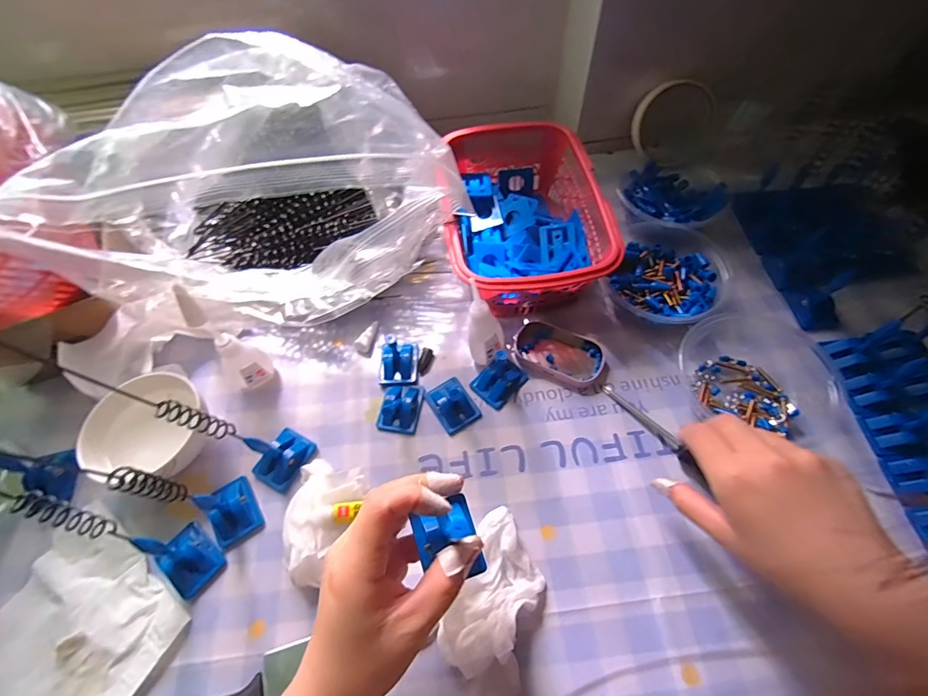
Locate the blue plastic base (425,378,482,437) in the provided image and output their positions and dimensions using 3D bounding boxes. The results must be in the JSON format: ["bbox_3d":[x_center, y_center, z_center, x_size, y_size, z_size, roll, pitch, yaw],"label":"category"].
[{"bbox_3d":[-0.010,0.047,0.371,0.034,0.015,0.046,-30,62,-14],"label":"blue plastic base"}]

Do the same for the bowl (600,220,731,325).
[{"bbox_3d":[0.190,-0.067,0.411,0.108,0.043,0.126,28,65,18],"label":"bowl"}]

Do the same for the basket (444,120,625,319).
[{"bbox_3d":[0.057,-0.128,0.435,0.143,0.079,0.202,-7,59,-1],"label":"basket"}]

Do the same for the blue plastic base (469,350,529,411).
[{"bbox_3d":[0.031,0.021,0.370,0.036,0.042,0.046,40,69,23],"label":"blue plastic base"}]

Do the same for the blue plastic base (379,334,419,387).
[{"bbox_3d":[-0.059,0.011,0.392,0.033,0.020,0.045,0,59,3],"label":"blue plastic base"}]

